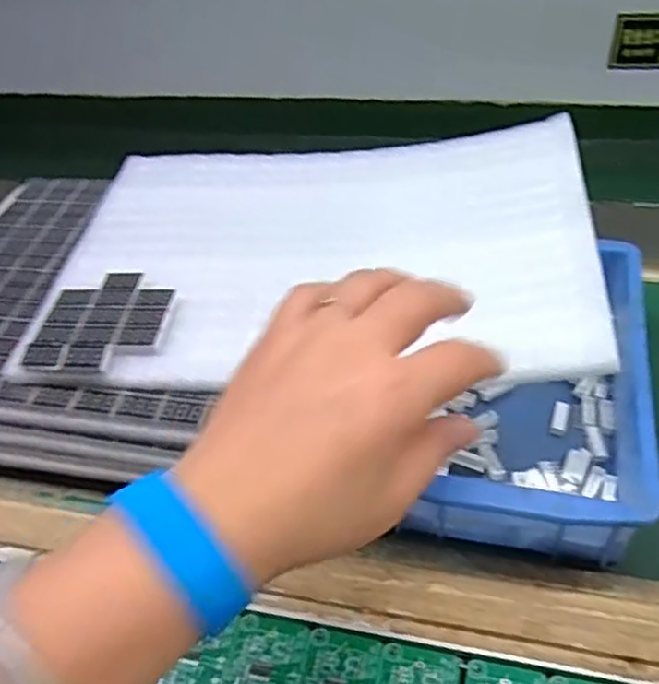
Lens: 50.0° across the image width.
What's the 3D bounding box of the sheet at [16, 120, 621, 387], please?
[{"bbox_3d":[-0.009,-0.059,0.423,0.305,0.020,0.207,-2,46,13],"label":"sheet"}]

